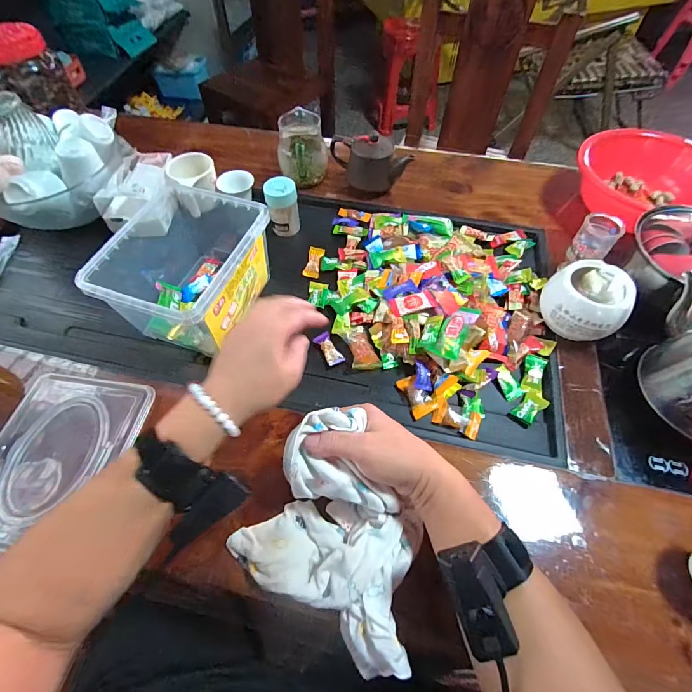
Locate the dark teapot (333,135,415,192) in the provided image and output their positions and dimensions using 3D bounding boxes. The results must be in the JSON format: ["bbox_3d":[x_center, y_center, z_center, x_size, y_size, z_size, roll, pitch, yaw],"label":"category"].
[{"bbox_3d":[0.039,-0.311,0.635,0.133,0.081,0.068,5,58,3],"label":"dark teapot"}]

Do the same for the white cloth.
[{"bbox_3d":[0.001,0.163,0.323,0.168,0.097,0.146,31,61,15],"label":"white cloth"}]

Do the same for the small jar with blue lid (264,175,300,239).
[{"bbox_3d":[-0.102,-0.224,0.589,0.049,0.077,0.042,-10,59,-6],"label":"small jar with blue lid"}]

